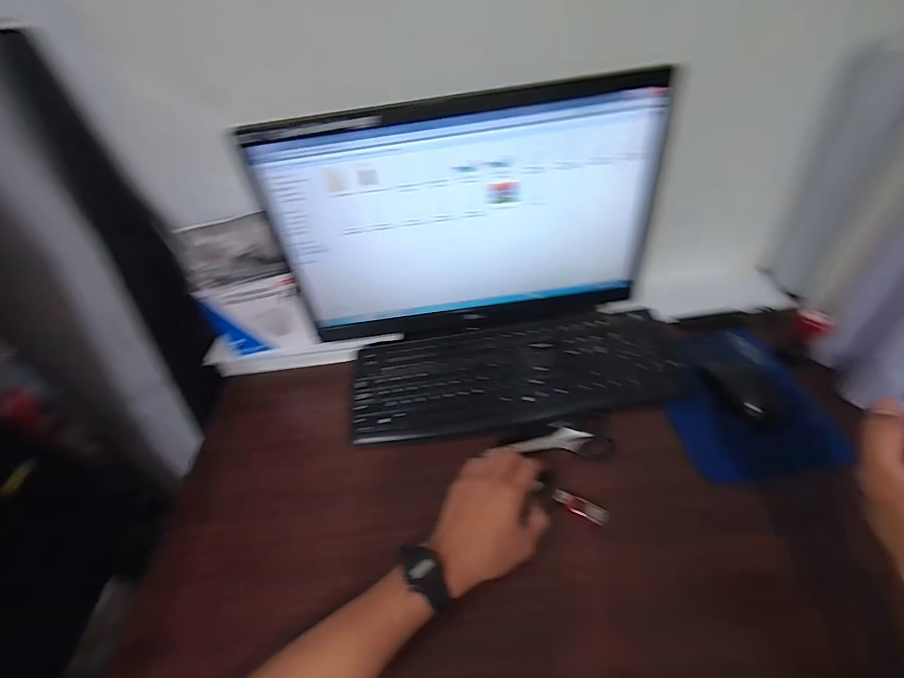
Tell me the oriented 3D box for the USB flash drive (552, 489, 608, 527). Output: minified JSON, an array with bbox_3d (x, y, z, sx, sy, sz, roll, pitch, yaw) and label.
[{"bbox_3d":[0.136,0.179,0.449,0.058,0.005,0.017,18,50,24],"label":"USB flash drive"}]

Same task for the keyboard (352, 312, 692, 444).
[{"bbox_3d":[0.083,0.042,0.576,0.434,0.028,0.163,-9,44,-1],"label":"keyboard"}]

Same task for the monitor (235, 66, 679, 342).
[{"bbox_3d":[0.015,-0.140,0.517,0.436,0.280,0.075,-7,44,1],"label":"monitor"}]

